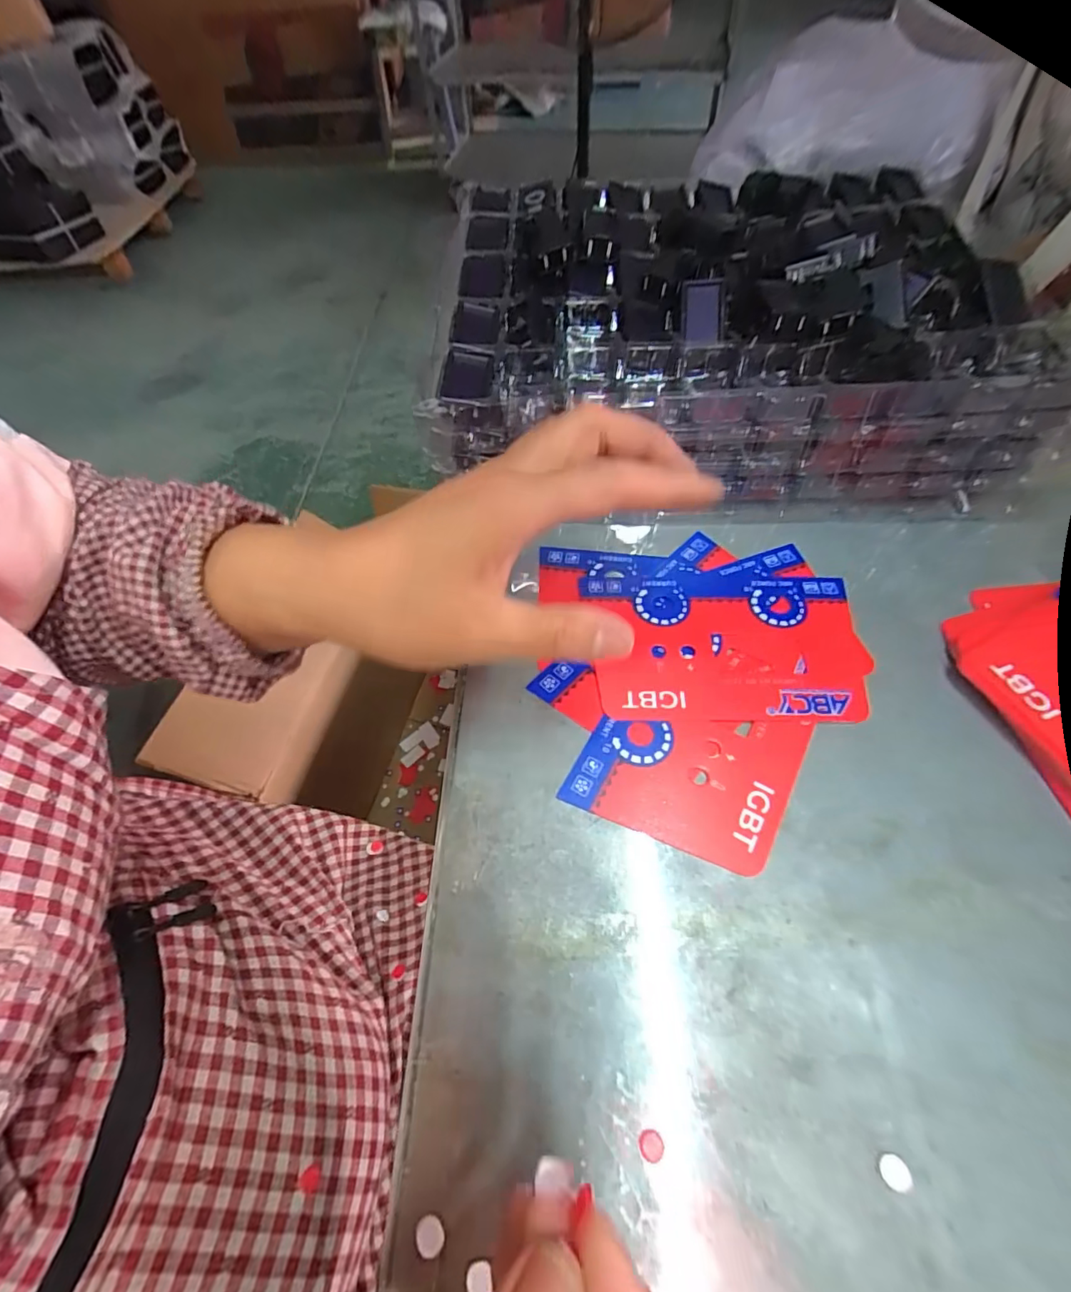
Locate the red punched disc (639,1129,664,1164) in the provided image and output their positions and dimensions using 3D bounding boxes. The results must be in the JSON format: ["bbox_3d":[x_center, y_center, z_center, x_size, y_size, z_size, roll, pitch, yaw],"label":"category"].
[{"bbox_3d":[0.038,0.162,0.171,0.008,0.004,0.008,-1,58,2],"label":"red punched disc"}]

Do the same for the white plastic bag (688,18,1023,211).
[{"bbox_3d":[0.226,-0.396,0.395,0.203,0.084,0.099,25,62,17],"label":"white plastic bag"}]

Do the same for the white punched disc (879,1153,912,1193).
[{"bbox_3d":[0.113,0.166,0.167,0.009,0.004,0.009,-4,57,6],"label":"white punched disc"}]

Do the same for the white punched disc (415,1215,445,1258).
[{"bbox_3d":[-0.033,0.181,0.163,0.009,0.004,0.008,-5,47,2],"label":"white punched disc"}]

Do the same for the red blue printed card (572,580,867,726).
[{"bbox_3d":[0.096,-0.002,0.272,0.133,0.005,0.088,1,58,3],"label":"red blue printed card"}]

